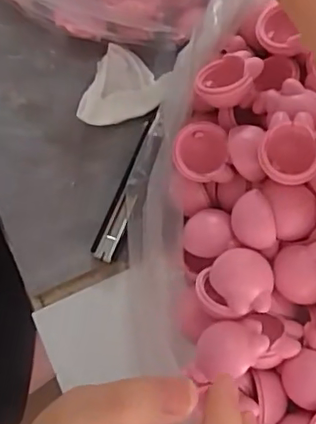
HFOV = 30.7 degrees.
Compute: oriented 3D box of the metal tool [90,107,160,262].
[{"bbox_3d":[-0.015,-0.016,0.317,0.012,0.009,0.090,21,75,6],"label":"metal tool"}]

